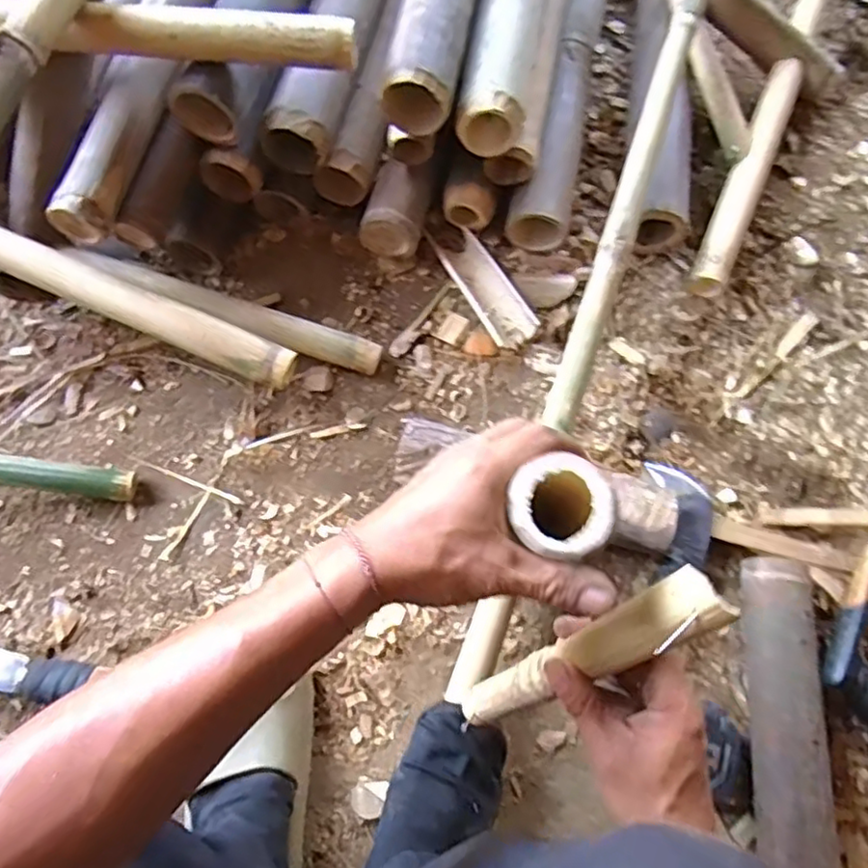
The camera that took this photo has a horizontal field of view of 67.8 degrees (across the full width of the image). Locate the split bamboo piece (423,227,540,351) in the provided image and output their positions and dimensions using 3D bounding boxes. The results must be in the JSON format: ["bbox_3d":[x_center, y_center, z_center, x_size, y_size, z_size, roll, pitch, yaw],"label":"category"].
[{"bbox_3d":[0.056,-0.172,0.747,0.050,0.026,0.166,-28,73,-9],"label":"split bamboo piece"}]

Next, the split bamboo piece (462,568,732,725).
[{"bbox_3d":[0.079,0.149,0.410,0.023,0.280,0.029,-23,70,-34],"label":"split bamboo piece"}]

